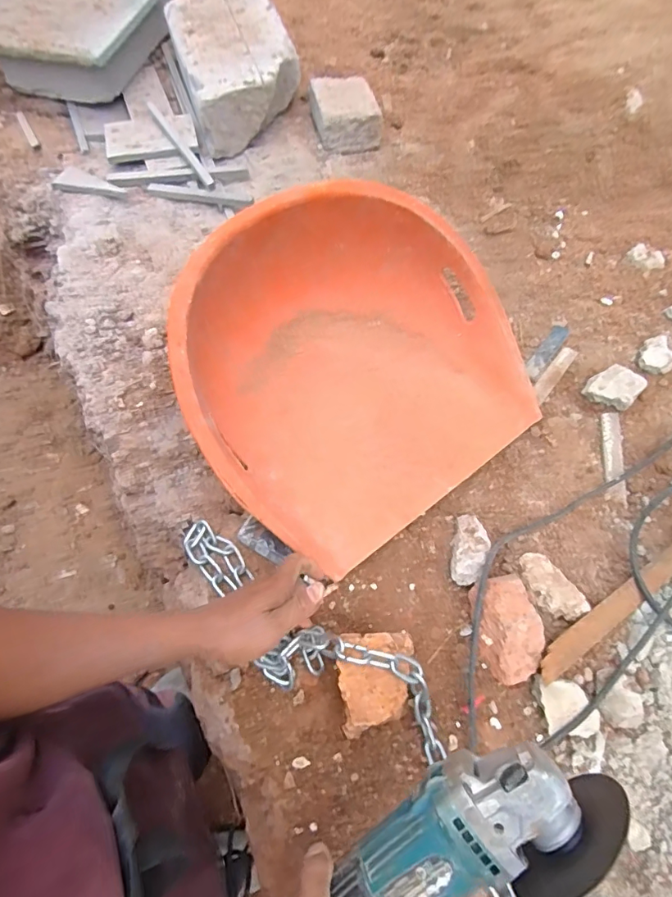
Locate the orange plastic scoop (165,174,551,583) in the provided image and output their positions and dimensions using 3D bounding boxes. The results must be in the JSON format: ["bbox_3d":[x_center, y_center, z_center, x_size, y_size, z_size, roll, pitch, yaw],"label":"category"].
[{"bbox_3d":[0.030,-0.112,0.590,0.428,0.190,0.369,-36,72,-13],"label":"orange plastic scoop"}]

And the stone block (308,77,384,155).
[{"bbox_3d":[0.011,-0.599,0.843,0.109,0.064,0.155,-14,62,-10],"label":"stone block"}]

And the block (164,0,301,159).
[{"bbox_3d":[-0.186,-0.709,0.862,0.202,0.106,0.343,-14,70,-12],"label":"block"}]

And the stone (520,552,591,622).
[{"bbox_3d":[0.255,0.166,0.560,0.043,0.023,0.083,-32,66,-18],"label":"stone"}]

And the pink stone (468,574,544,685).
[{"bbox_3d":[0.197,0.202,0.531,0.070,0.047,0.113,-5,65,-3],"label":"pink stone"}]

